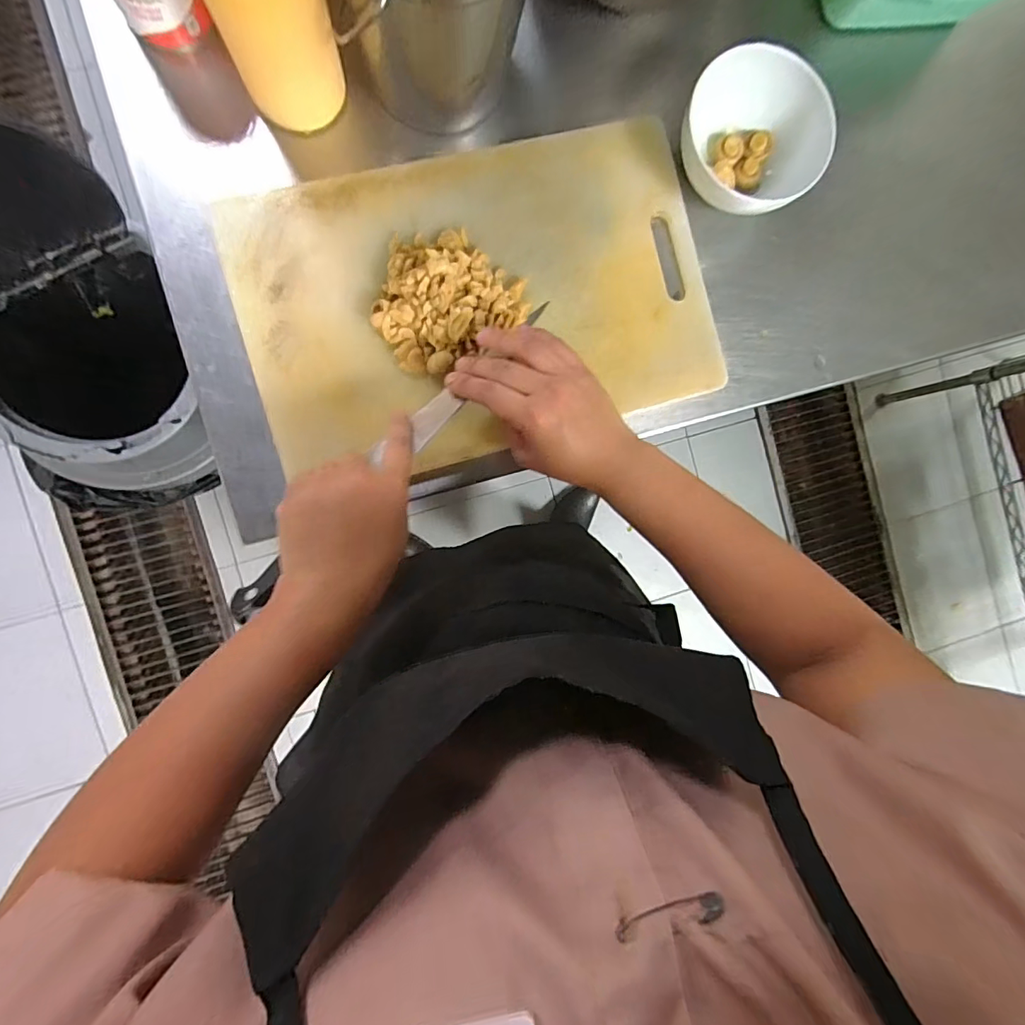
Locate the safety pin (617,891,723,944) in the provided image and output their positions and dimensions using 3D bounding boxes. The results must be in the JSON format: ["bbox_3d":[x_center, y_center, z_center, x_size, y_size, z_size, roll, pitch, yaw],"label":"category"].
[{"bbox_3d":[0.050,0.126,0.156,0.036,0.006,0.006,-3,89,-7],"label":"safety pin"}]

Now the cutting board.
[{"bbox_3d":[-0.022,-0.186,0.435,0.401,0.021,0.254,-17,91,-7],"label":"cutting board"}]

